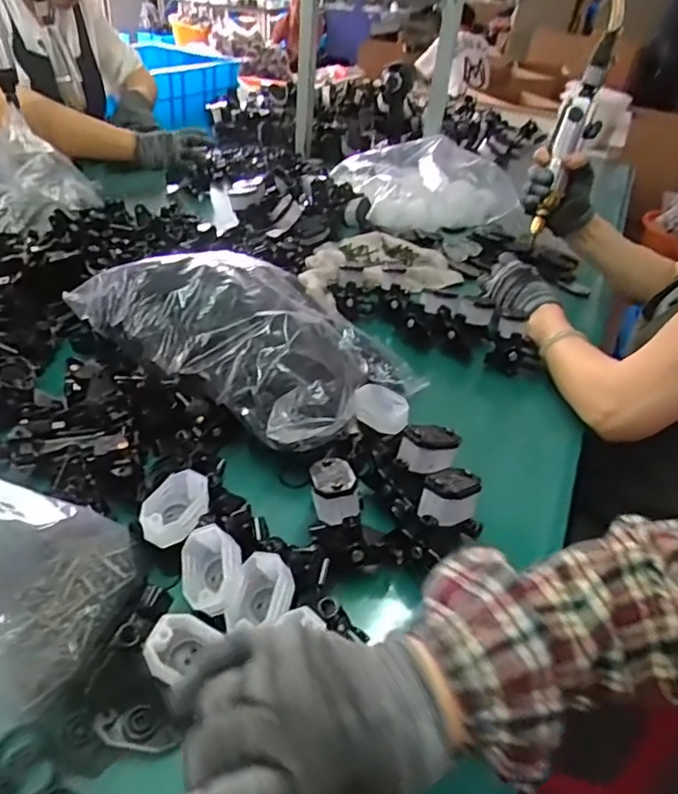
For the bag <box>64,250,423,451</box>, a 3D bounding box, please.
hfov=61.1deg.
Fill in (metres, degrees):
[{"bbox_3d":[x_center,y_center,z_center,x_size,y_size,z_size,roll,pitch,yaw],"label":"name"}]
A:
[{"bbox_3d":[-0.083,-0.070,0.594,0.284,0.091,0.221,28,42,24],"label":"bag"}]

